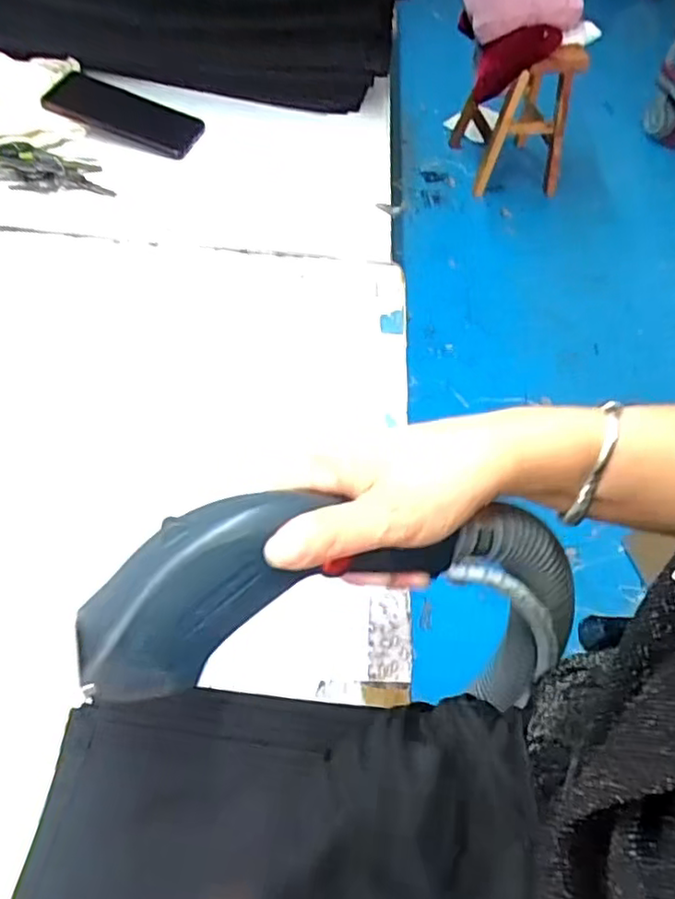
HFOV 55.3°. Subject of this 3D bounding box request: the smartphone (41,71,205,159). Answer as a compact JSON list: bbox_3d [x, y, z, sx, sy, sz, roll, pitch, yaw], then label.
[{"bbox_3d":[-0.235,-0.380,0.727,0.159,0.010,0.090,21,57,-3],"label":"smartphone"}]

